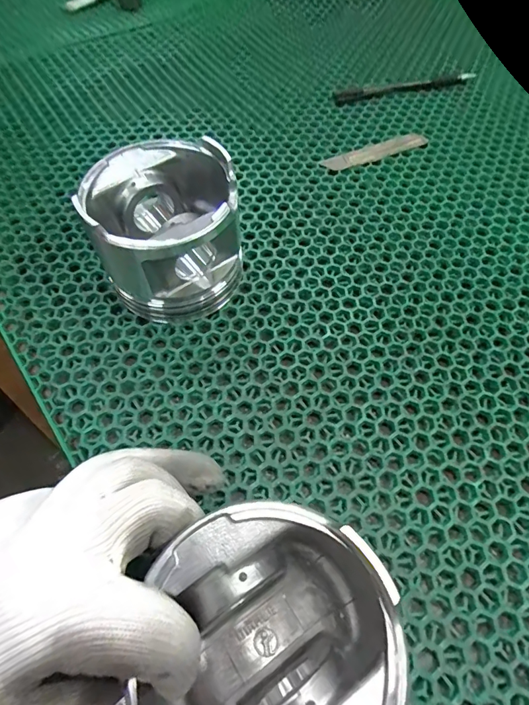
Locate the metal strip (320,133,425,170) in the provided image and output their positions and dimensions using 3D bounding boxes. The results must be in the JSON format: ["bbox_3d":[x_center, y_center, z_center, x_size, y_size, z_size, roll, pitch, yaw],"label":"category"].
[{"bbox_3d":[0.101,-0.184,0.385,0.104,0.004,0.020,-21,62,-11],"label":"metal strip"}]

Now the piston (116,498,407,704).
[{"bbox_3d":[0.005,0.113,0.167,0.090,0.062,0.090,0,60,0],"label":"piston"}]

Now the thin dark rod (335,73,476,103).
[{"bbox_3d":[0.145,-0.273,0.433,0.151,0.007,0.015,-15,61,-8],"label":"thin dark rod"}]

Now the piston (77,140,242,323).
[{"bbox_3d":[-0.063,-0.078,0.277,0.088,0.083,0.090,0,60,0],"label":"piston"}]

